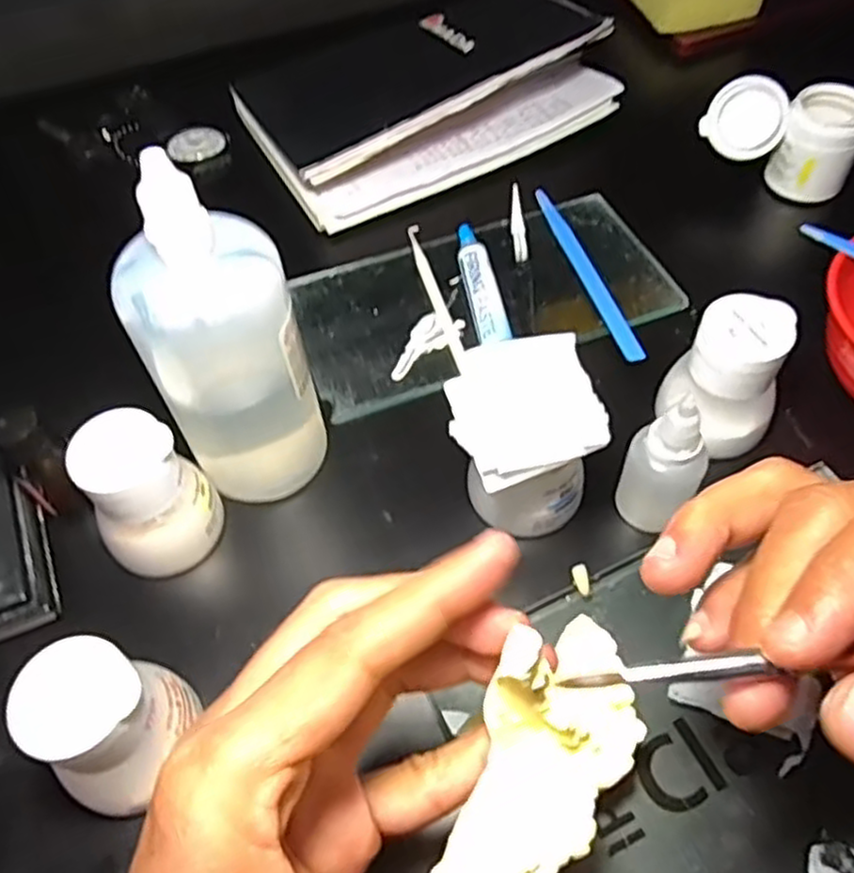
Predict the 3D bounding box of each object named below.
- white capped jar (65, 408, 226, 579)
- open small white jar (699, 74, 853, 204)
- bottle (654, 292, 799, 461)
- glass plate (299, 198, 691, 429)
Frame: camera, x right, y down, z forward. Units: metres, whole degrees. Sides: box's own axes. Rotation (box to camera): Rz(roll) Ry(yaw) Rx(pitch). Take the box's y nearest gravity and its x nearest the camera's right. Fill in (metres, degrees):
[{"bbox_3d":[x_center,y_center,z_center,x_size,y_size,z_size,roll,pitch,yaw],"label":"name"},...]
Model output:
[{"bbox_3d":[-0.115,0.024,0.302,0.046,0.063,0.042,-1,56,1],"label":"white capped jar"},{"bbox_3d":[0.206,-0.177,0.431,0.084,0.054,0.040,16,58,13],"label":"open small white jar"},{"bbox_3d":[0.132,-0.027,0.322,0.048,0.057,0.040,25,60,18],"label":"bottle"},{"bbox_3d":[0.031,-0.079,0.402,0.197,0.011,0.104,-18,57,-9],"label":"glass plate"}]

